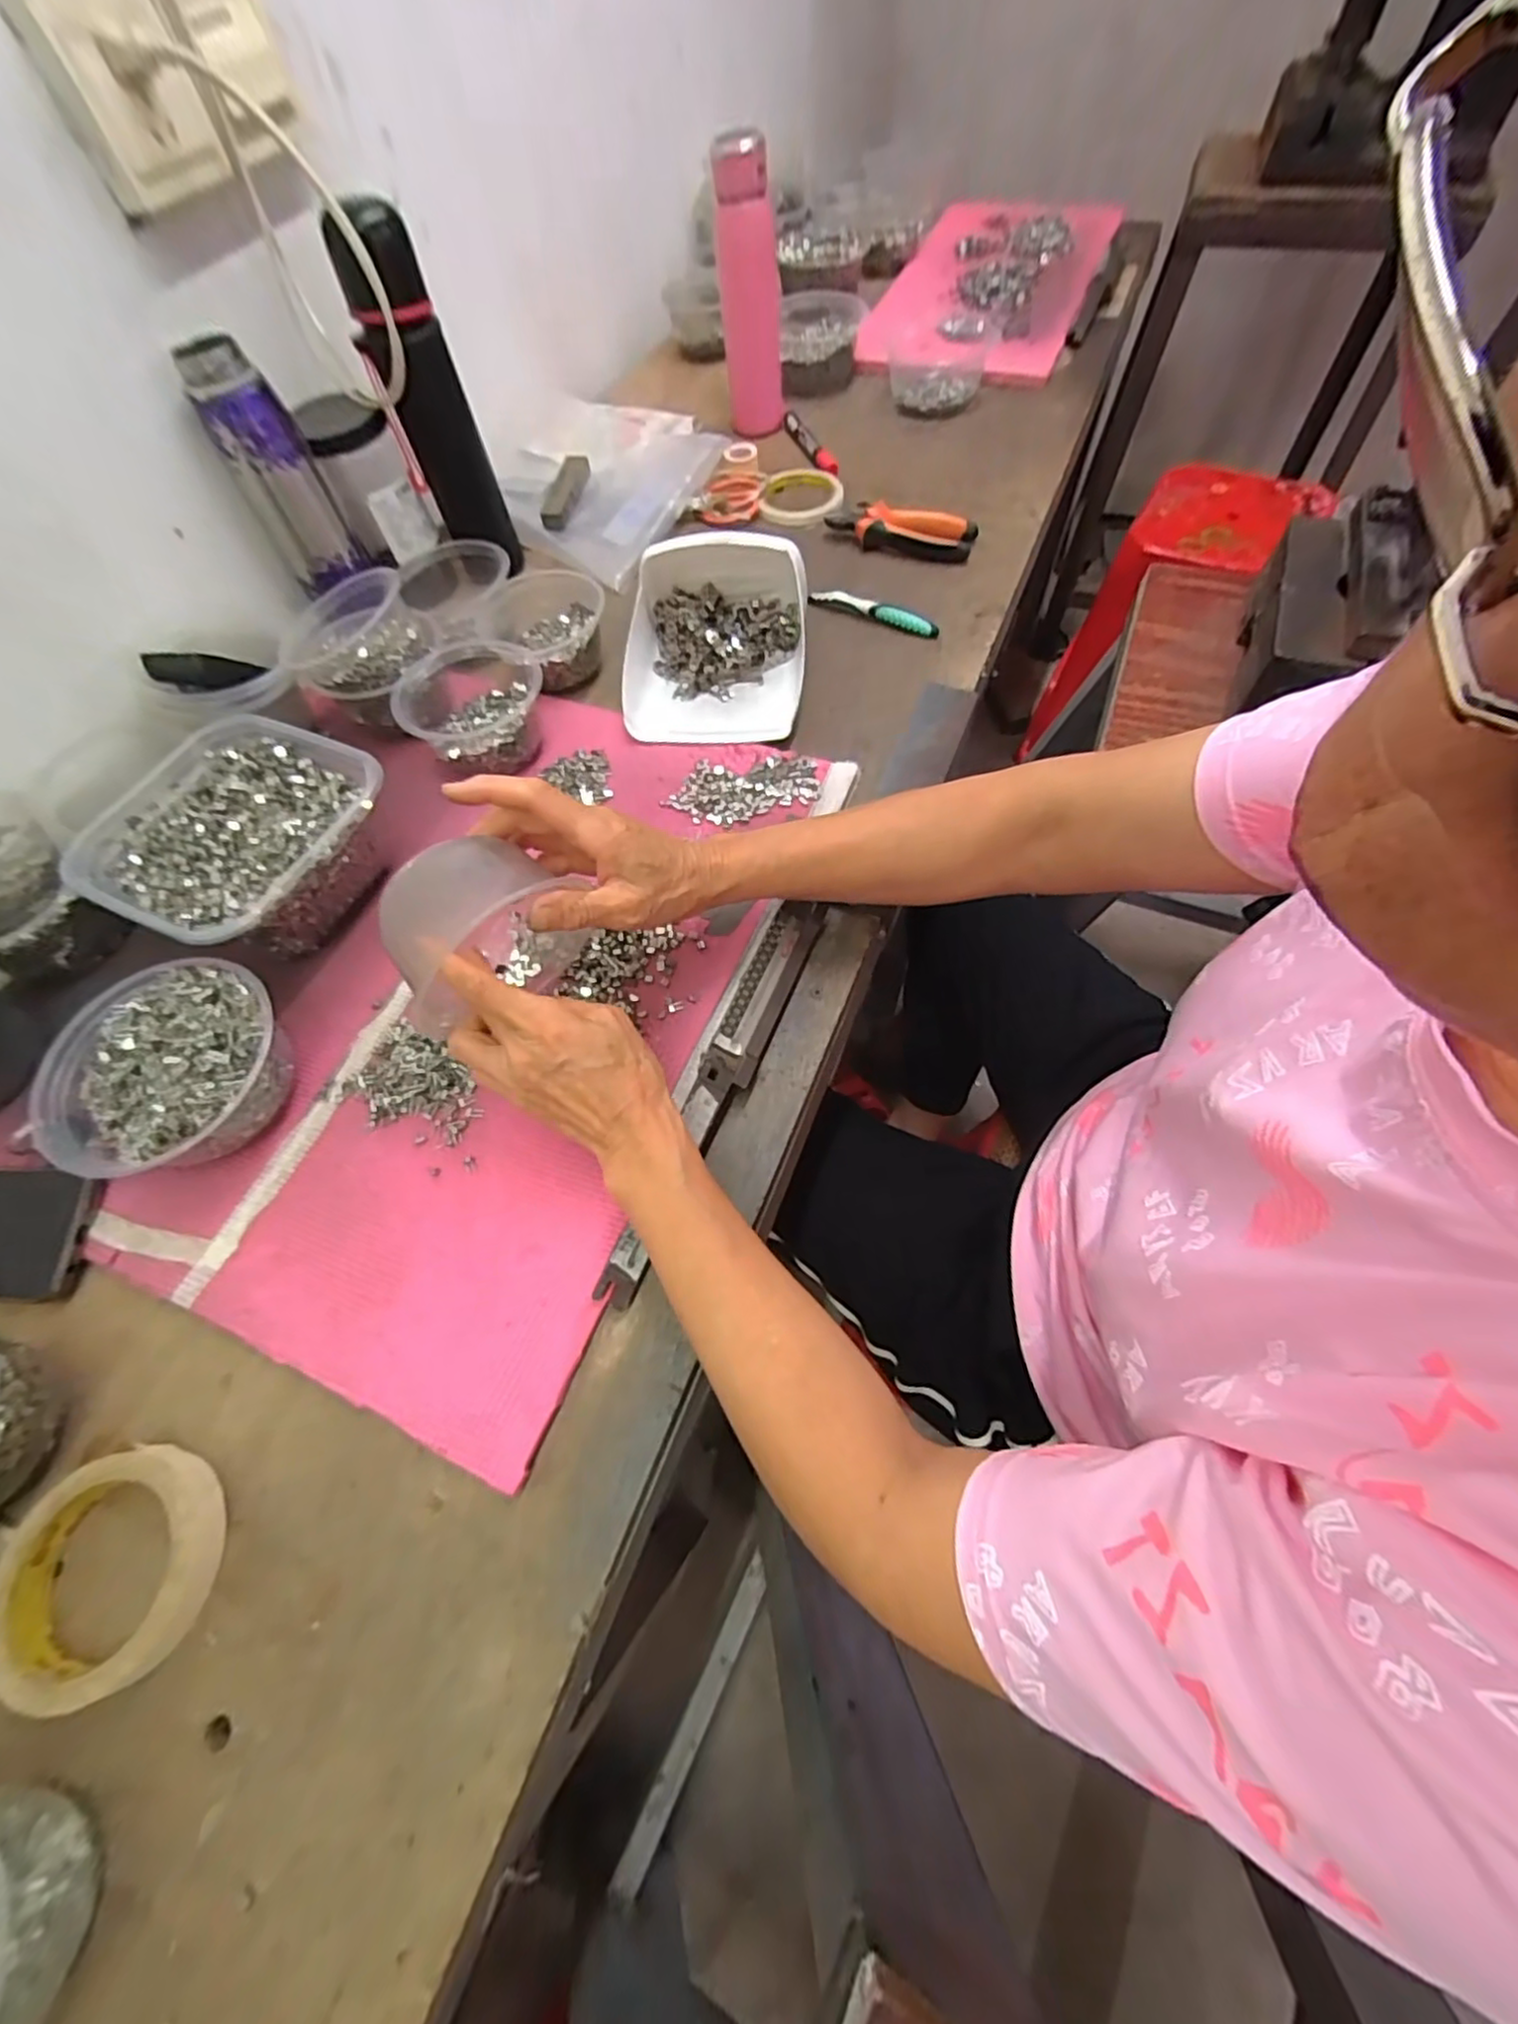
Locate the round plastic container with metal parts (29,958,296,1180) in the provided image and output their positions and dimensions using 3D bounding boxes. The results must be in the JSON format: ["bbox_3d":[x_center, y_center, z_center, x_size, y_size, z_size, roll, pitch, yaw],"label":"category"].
[{"bbox_3d":[-0.365,0.039,0.421,0.131,0.057,0.129,-2,62,4],"label":"round plastic container with metal parts"}]

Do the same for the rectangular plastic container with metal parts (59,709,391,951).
[{"bbox_3d":[-0.372,-0.122,0.492,0.170,0.066,0.169,22,66,12],"label":"rectangular plastic container with metal parts"}]

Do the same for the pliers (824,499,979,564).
[{"bbox_3d":[0.144,-0.494,0.689,0.149,0.021,0.057,17,66,10],"label":"pliers"}]

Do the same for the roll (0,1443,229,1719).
[{"bbox_3d":[-0.320,0.272,0.329,0.096,0.020,0.097,-1,64,1],"label":"roll"}]

